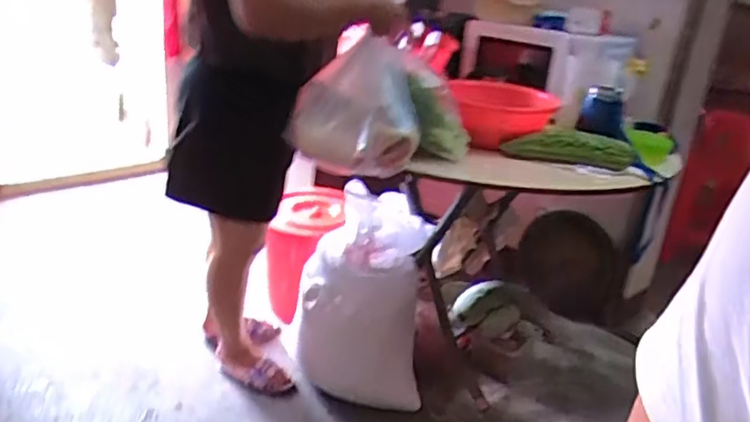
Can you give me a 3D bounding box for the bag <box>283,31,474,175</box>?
[{"bbox_3d":[0.012,-0.211,1.261,0.391,0.258,0.141,0,23,-14],"label":"bag"}]

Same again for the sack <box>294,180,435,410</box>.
[{"bbox_3d":[-0.036,0.231,1.618,0.324,0.528,0.214,2,22,-8],"label":"sack"}]

